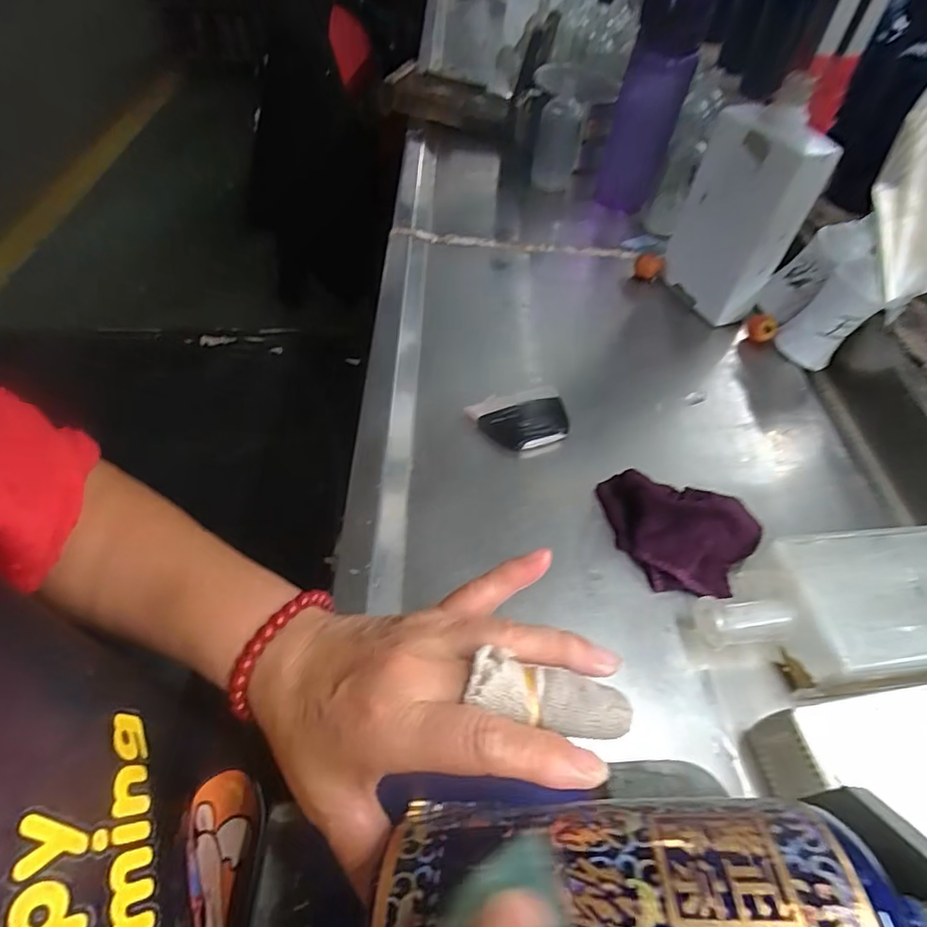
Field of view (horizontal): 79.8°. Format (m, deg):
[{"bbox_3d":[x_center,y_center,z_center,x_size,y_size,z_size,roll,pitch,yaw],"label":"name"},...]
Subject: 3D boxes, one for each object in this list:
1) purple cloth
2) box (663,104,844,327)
[{"bbox_3d":[0.144,0.048,0.388,0.111,0.042,0.074,25,53,15],"label":"purple cloth"},{"bbox_3d":[0.270,-0.240,0.550,0.069,0.180,0.109,-5,51,-8],"label":"box"}]

